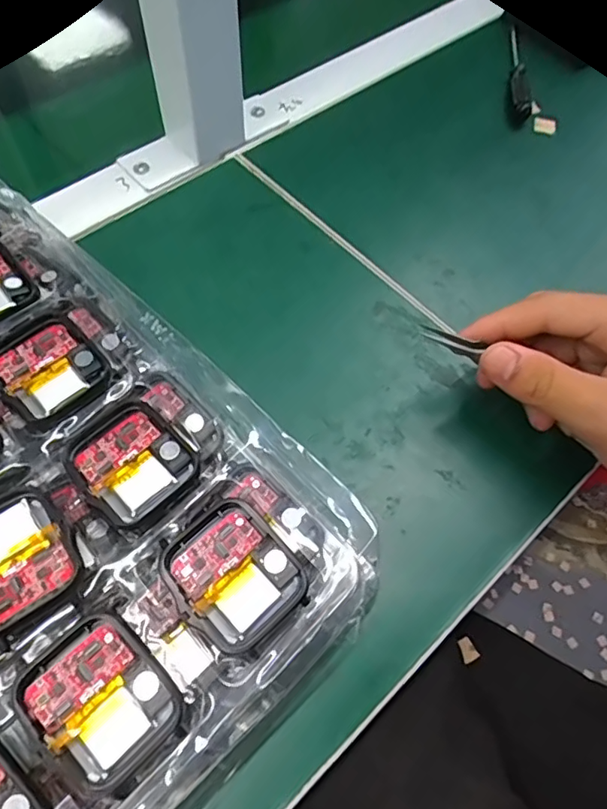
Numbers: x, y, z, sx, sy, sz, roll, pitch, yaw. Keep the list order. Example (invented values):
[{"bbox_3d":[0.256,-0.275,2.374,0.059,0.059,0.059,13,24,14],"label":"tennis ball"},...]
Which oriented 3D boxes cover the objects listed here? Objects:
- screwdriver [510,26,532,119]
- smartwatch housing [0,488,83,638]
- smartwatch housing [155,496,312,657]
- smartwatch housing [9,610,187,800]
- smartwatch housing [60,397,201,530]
[{"bbox_3d":[0.163,-0.256,0.413,0.011,0.013,0.108,7,63,2],"label":"screwdriver"},{"bbox_3d":[-0.095,0.050,0.175,0.039,0.005,0.041,-33,68,-19],"label":"smartwatch housing"},{"bbox_3d":[-0.023,0.056,0.180,0.037,0.011,0.041,-38,70,-19],"label":"smartwatch housing"},{"bbox_3d":[-0.060,0.088,0.159,0.037,0.009,0.045,-41,71,-20],"label":"smartwatch housing"},{"bbox_3d":[-0.063,0.021,0.196,0.037,0.005,0.041,-40,70,-22],"label":"smartwatch housing"}]

